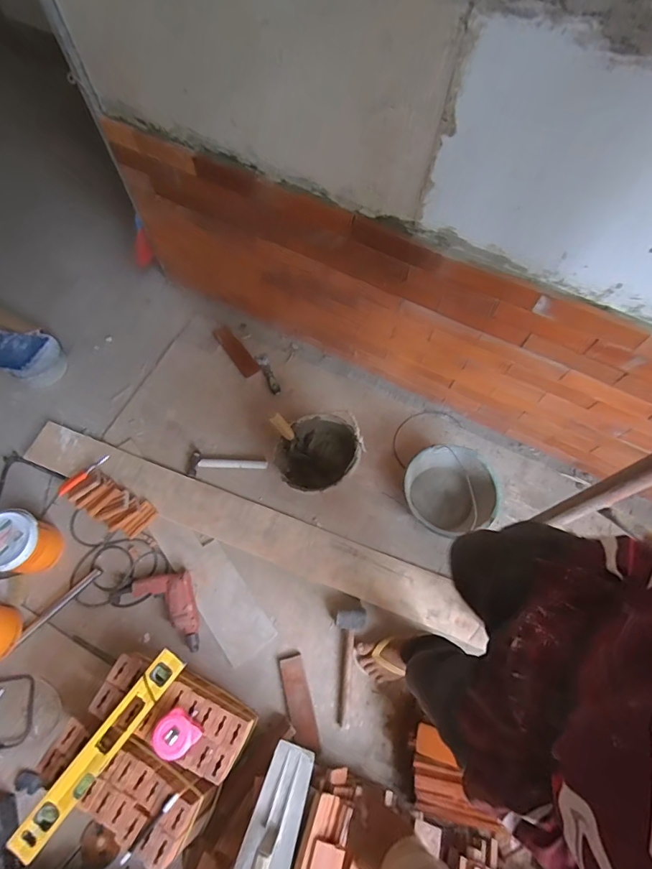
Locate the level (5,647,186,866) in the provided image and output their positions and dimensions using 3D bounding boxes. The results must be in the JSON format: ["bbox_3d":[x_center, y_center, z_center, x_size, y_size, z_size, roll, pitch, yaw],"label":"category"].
[{"bbox_3d":[-0.473,0.661,0.920,0.063,0.032,0.426,35,72,13],"label":"level"}]

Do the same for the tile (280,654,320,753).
[{"bbox_3d":[-0.073,0.718,1.157,0.061,0.017,0.224,-13,69,-7],"label":"tile"}]

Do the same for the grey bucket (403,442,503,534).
[{"bbox_3d":[0.362,0.179,1.305,0.258,0.192,0.245,1,68,-2],"label":"grey bucket"}]

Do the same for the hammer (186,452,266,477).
[{"bbox_3d":[-0.321,0.105,1.408,0.253,0.020,0.079,6,68,0],"label":"hammer"}]

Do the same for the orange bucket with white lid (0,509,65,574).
[{"bbox_3d":[-0.875,0.311,1.244,0.161,0.155,0.155,1,68,-2],"label":"orange bucket with white lid"}]

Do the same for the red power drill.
[{"bbox_3d":[-0.424,0.468,1.226,0.254,0.059,0.133,37,71,12],"label":"red power drill"}]

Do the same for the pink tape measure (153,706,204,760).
[{"bbox_3d":[-0.322,0.642,0.923,0.083,0.037,0.083,42,74,15],"label":"pink tape measure"}]

